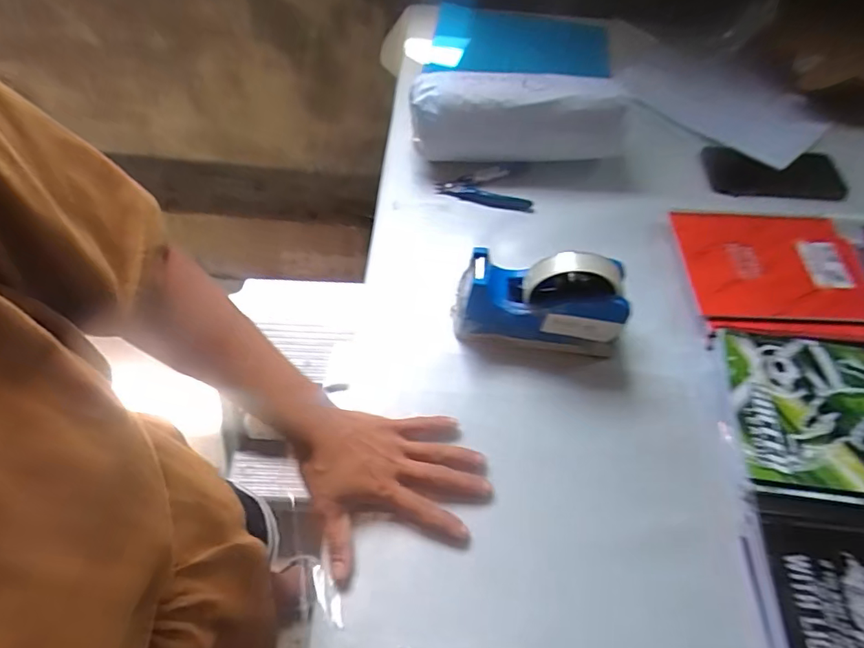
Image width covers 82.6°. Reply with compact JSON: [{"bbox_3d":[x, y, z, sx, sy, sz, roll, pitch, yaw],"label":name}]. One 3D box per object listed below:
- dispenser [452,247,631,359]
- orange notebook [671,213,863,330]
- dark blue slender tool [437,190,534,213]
[{"bbox_3d":[0.102,-0.024,0.465,0.155,0.108,0.051,7,59,6],"label":"dispenser"},{"bbox_3d":[0.375,-0.064,0.543,0.178,0.008,0.155,0,59,1],"label":"orange notebook"},{"bbox_3d":[0.066,-0.156,0.611,0.118,0.012,0.014,13,60,9],"label":"dark blue slender tool"}]

